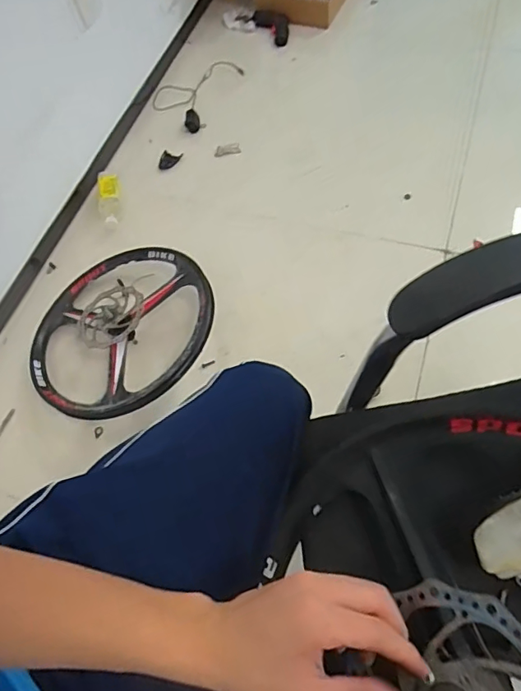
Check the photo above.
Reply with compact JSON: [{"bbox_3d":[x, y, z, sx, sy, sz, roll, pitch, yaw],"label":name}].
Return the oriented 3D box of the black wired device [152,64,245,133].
[{"bbox_3d":[-0.215,-0.760,1.551,0.225,0.061,0.313,19,65,14],"label":"black wired device"}]

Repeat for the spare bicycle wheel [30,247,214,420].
[{"bbox_3d":[-0.291,-0.032,1.084,0.386,0.120,0.404,-2,62,4],"label":"spare bicycle wheel"}]

